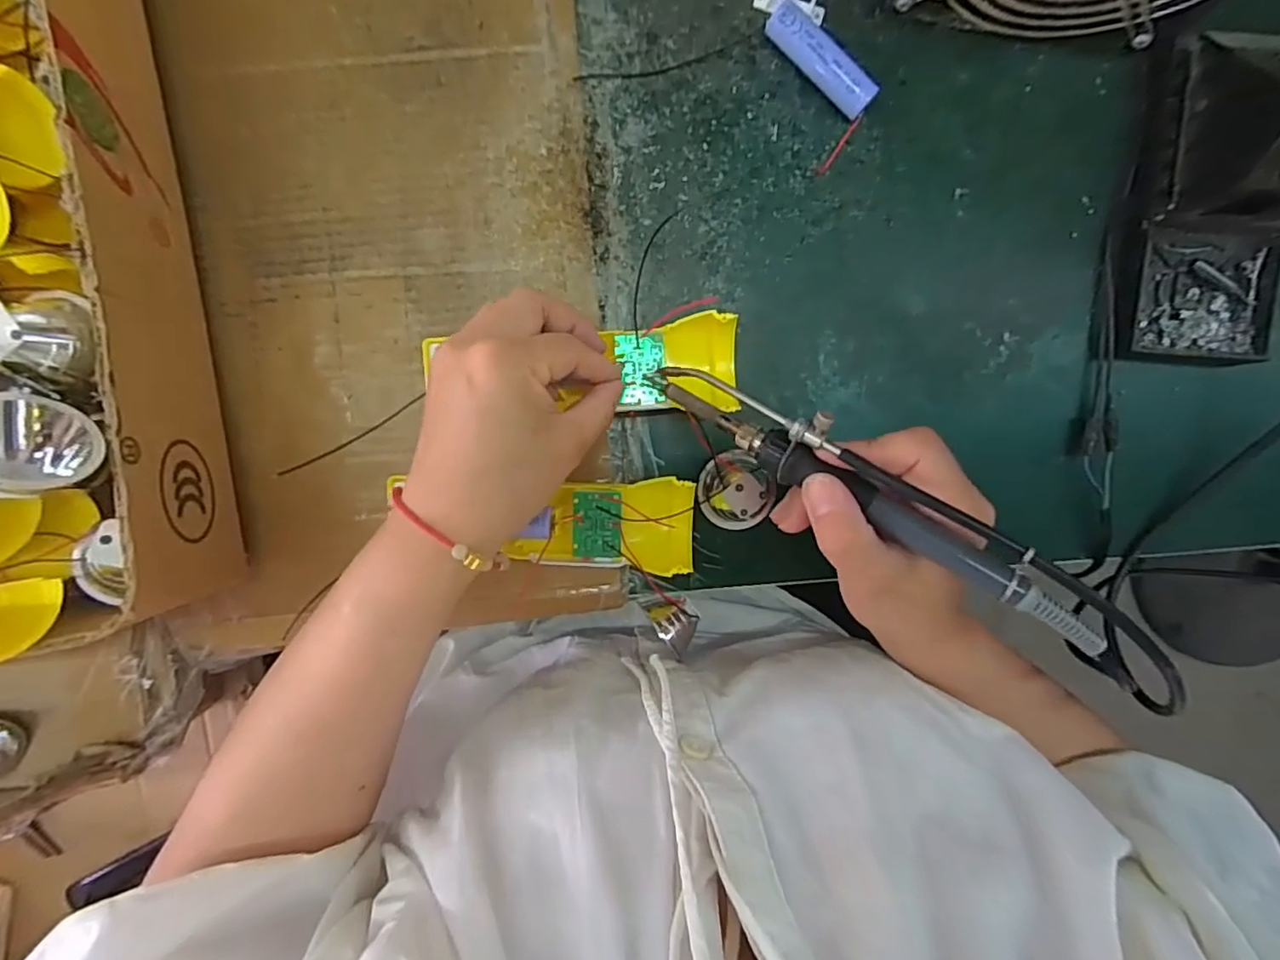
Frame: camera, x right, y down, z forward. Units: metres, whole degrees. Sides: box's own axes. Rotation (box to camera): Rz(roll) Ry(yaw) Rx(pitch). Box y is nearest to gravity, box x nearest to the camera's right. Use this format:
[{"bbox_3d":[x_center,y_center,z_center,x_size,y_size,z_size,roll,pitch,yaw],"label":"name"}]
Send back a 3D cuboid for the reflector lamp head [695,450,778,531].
[{"bbox_3d":[0.051,0.006,0.320,0.036,0.027,0.043,15,95,-1],"label":"reflector lamp head"}]

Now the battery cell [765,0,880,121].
[{"bbox_3d":[0.091,-0.210,0.298,0.063,0.018,0.018,41,94,-3],"label":"battery cell"}]

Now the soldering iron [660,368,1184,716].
[{"bbox_3d":[0.103,0.011,0.244,0.227,0.023,0.026,34,96,17],"label":"soldering iron"}]

